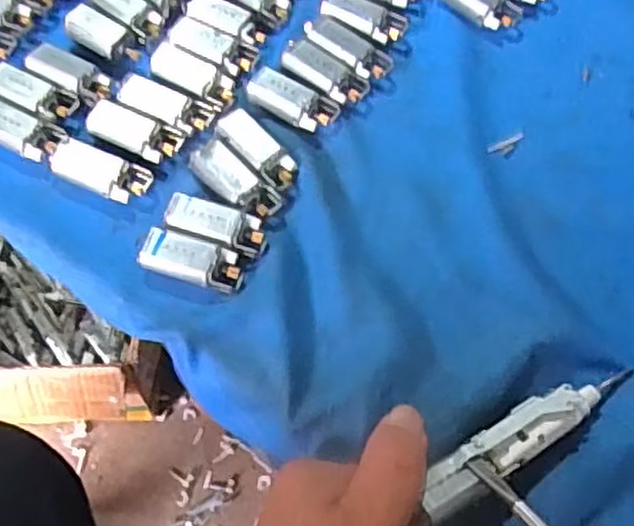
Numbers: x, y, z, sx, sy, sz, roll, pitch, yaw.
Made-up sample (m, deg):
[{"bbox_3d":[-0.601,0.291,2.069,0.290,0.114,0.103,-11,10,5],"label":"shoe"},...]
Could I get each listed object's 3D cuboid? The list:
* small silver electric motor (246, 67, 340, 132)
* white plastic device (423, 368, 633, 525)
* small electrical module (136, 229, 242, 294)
[{"bbox_3d":[-0.013,-0.082,0.376,0.044,0.011,0.021,27,66,10],"label":"small silver electric motor"},{"bbox_3d":[0.085,0.067,0.301,0.107,0.013,0.019,-27,68,-20],"label":"white plastic device"},{"bbox_3d":[-0.055,-0.001,0.335,0.046,0.009,0.020,19,66,-6],"label":"small electrical module"}]

